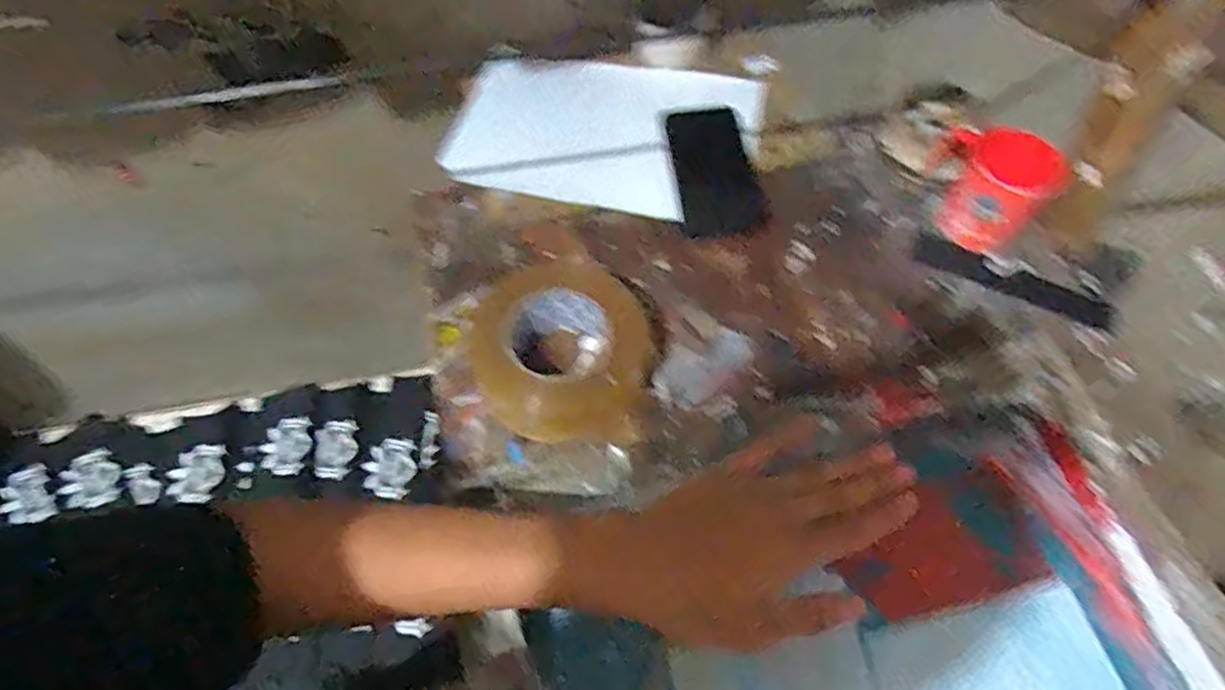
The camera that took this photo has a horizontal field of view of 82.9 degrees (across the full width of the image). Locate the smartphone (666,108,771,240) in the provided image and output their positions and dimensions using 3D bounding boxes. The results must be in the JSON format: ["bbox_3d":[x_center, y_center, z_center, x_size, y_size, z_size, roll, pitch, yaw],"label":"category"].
[{"bbox_3d":[0.098,-0.166,0.663,0.078,0.009,0.155,-5,60,-2],"label":"smartphone"}]

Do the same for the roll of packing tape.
[{"bbox_3d":[-0.039,-0.002,0.546,0.140,0.038,0.140,0,60,0],"label":"roll of packing tape"}]

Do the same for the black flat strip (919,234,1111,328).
[{"bbox_3d":[0.349,-0.057,0.606,0.163,0.008,0.030,25,63,14],"label":"black flat strip"}]

